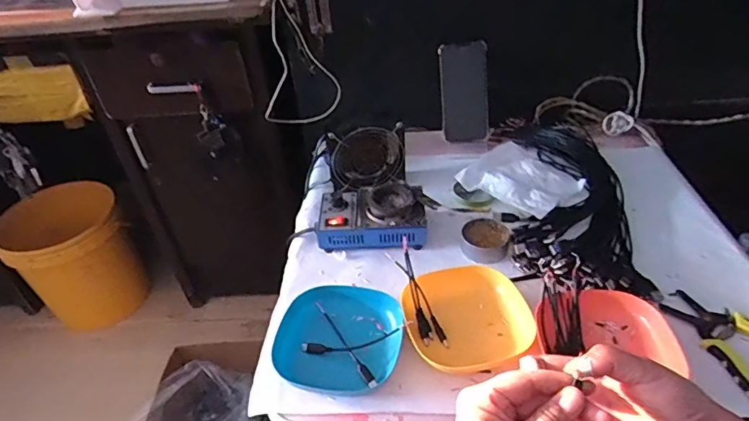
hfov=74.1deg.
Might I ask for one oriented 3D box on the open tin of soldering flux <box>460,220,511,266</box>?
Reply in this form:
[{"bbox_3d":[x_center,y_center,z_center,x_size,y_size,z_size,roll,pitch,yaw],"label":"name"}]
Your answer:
[{"bbox_3d":[0.152,0.040,0.680,0.061,0.038,0.065,-3,40,3],"label":"open tin of soldering flux"}]

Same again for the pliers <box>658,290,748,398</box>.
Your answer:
[{"bbox_3d":[0.390,0.141,0.535,0.115,0.014,0.148,-29,45,-26],"label":"pliers"}]

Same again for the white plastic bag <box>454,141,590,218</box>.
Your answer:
[{"bbox_3d":[0.243,-0.050,0.782,0.164,0.040,0.159,-34,47,-30],"label":"white plastic bag"}]

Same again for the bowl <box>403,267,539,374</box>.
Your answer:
[{"bbox_3d":[0.100,0.120,0.575,0.136,0.034,0.139,-14,40,-10],"label":"bowl"}]

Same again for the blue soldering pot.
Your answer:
[{"bbox_3d":[-0.004,0.008,0.709,0.151,0.060,0.098,-4,40,1],"label":"blue soldering pot"}]

